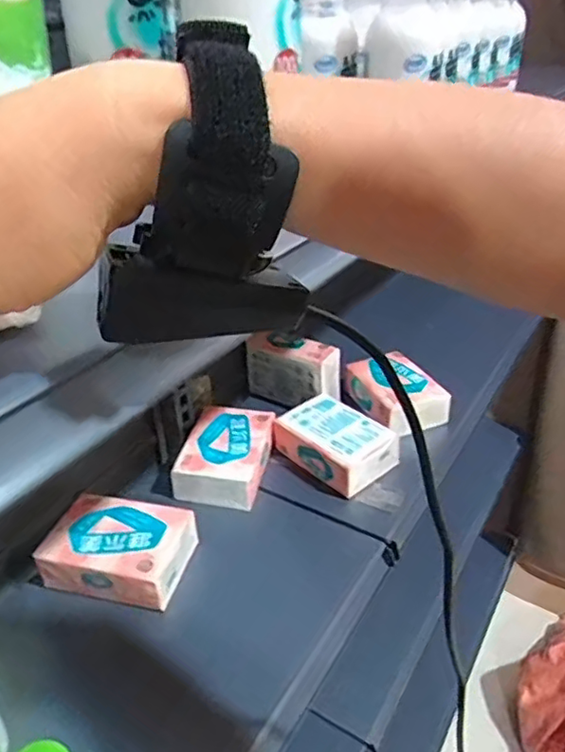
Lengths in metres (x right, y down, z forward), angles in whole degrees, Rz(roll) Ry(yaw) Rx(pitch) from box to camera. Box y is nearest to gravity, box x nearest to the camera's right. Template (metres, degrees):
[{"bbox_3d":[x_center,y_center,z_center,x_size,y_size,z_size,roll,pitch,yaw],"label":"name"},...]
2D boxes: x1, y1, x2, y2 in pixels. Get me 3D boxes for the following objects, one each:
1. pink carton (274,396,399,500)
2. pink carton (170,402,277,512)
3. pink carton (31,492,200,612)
[{"bbox_3d":[0.068,0.085,0.756,0.089,0.059,0.143,-28,41,-35],"label":"pink carton"},{"bbox_3d":[-0.066,0.098,0.741,0.097,0.058,0.126,6,33,10],"label":"pink carton"},{"bbox_3d":[-0.166,0.178,0.621,0.137,0.056,0.095,7,33,12],"label":"pink carton"}]

